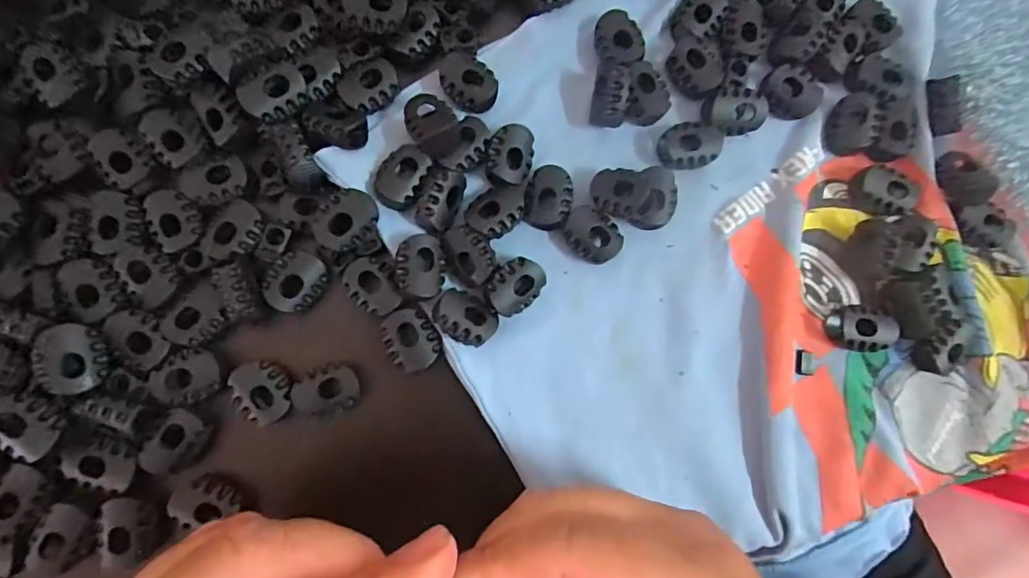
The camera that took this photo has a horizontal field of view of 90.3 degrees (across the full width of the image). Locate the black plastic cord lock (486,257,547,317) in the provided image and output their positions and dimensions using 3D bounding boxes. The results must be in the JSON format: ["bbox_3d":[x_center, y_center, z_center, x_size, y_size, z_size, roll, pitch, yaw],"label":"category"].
[{"bbox_3d":[0.001,-0.001,0.178,0.021,0.007,0.016,-37,91,-7],"label":"black plastic cord lock"}]

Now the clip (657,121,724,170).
[{"bbox_3d":[0.065,-0.053,0.190,0.023,0.008,0.017,-4,85,-5],"label":"clip"}]

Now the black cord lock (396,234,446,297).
[{"bbox_3d":[-0.031,-0.008,0.170,0.015,0.007,0.020,-4,87,-6],"label":"black cord lock"}]

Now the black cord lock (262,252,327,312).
[{"bbox_3d":[-0.074,-0.003,0.171,0.017,0.004,0.021,33,84,-3],"label":"black cord lock"}]

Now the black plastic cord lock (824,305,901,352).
[{"bbox_3d":[0.128,0.014,0.187,0.021,0.009,0.016,4,84,-5],"label":"black plastic cord lock"}]

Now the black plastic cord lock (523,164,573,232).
[{"bbox_3d":[0.012,-0.033,0.182,0.016,0.005,0.023,11,86,-5],"label":"black plastic cord lock"}]

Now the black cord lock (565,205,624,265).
[{"bbox_3d":[0.028,-0.019,0.184,0.021,0.008,0.017,30,84,-4],"label":"black cord lock"}]

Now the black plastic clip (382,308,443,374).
[{"bbox_3d":[-0.035,0.017,0.172,0.018,0.004,0.021,-34,91,-7],"label":"black plastic clip"}]

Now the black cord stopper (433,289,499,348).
[{"bbox_3d":[-0.016,0.010,0.172,0.022,0.007,0.015,33,84,-3],"label":"black cord stopper"}]

